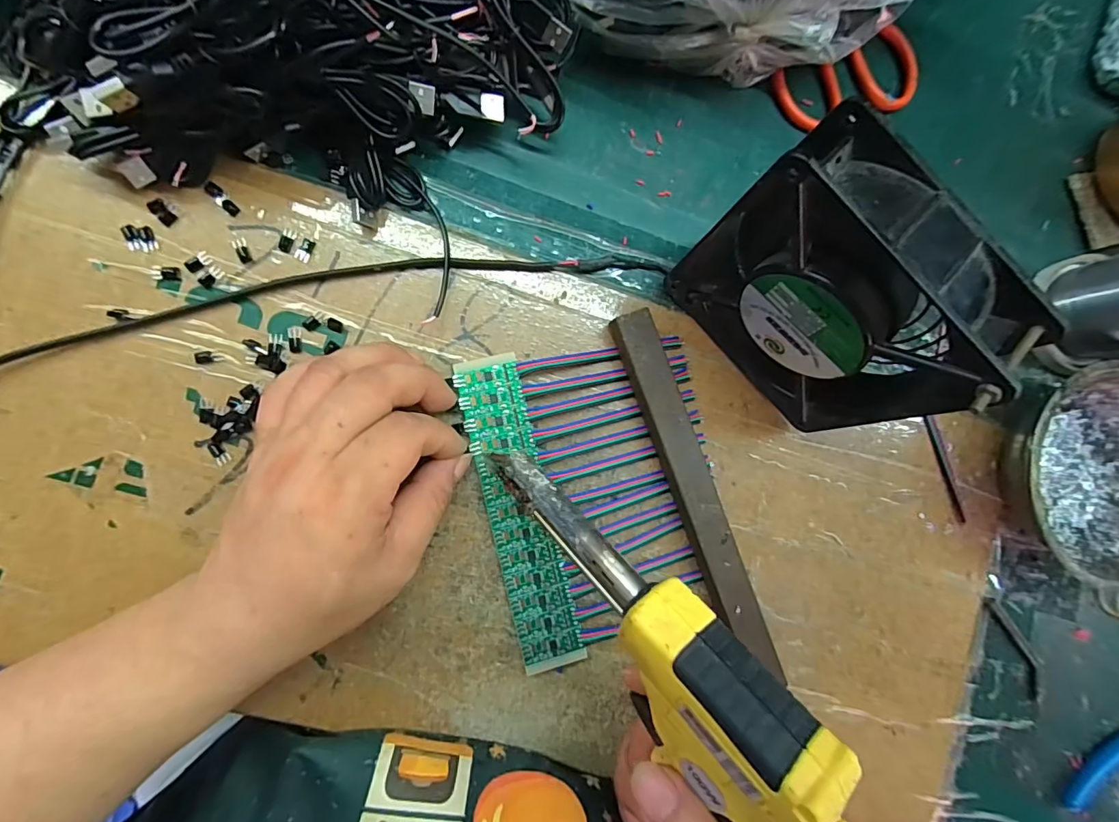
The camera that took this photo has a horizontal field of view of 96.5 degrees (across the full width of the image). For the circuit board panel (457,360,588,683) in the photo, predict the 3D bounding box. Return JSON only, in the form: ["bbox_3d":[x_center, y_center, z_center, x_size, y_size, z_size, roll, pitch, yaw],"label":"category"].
[{"bbox_3d":[-0.021,0.053,0.261,0.033,0.004,0.163,-13,90,-10],"label":"circuit board panel"}]

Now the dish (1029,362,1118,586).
[{"bbox_3d":[0.316,0.036,0.300,0.127,0.041,0.121,0,87,-9],"label":"dish"}]

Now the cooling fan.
[{"bbox_3d":[0.121,-0.051,0.232,0.119,0.123,0.050,44,82,-5],"label":"cooling fan"}]

